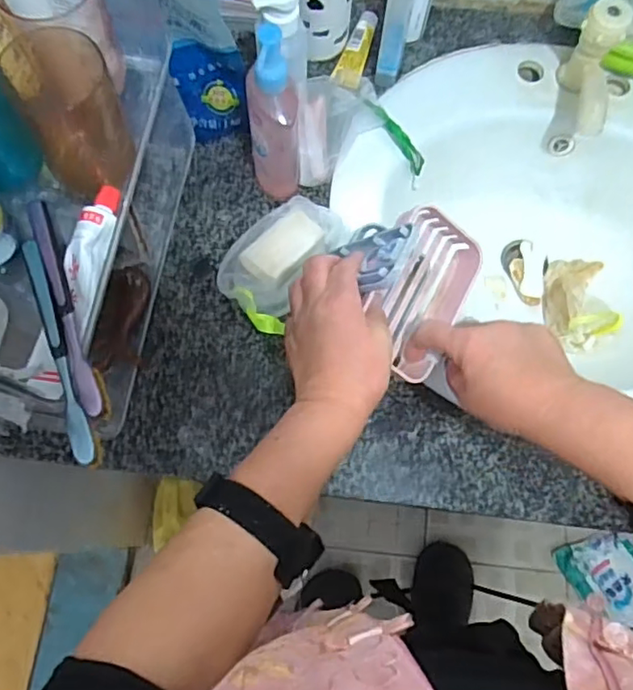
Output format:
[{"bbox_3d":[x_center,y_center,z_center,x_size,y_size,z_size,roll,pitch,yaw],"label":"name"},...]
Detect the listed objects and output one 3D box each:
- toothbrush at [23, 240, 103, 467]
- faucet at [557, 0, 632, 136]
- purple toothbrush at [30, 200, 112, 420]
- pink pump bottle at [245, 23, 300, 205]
[{"bbox_3d":[-0.177,-0.001,0.401,0.015,0.029,0.179,-22,74,-9],"label":"toothbrush"},{"bbox_3d":[0.275,-0.266,0.605,0.044,0.105,0.122,18,72,3],"label":"faucet"},{"bbox_3d":[-0.175,-0.030,0.409,0.016,0.022,0.178,-22,74,-9],"label":"purple toothbrush"},{"bbox_3d":[-0.037,-0.201,0.521,0.045,0.178,0.051,0,72,-3],"label":"pink pump bottle"}]

